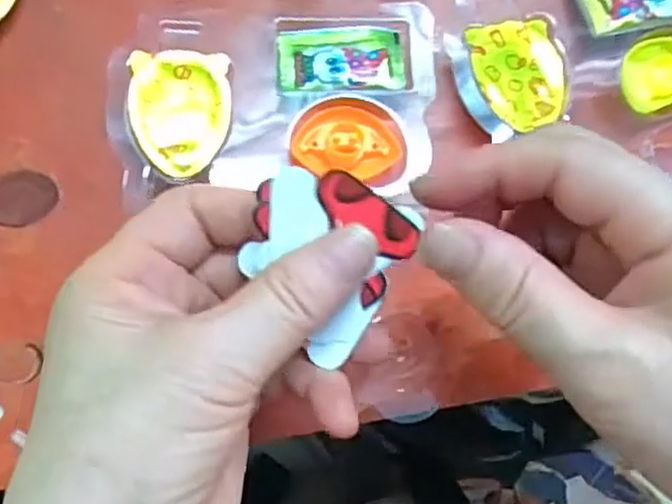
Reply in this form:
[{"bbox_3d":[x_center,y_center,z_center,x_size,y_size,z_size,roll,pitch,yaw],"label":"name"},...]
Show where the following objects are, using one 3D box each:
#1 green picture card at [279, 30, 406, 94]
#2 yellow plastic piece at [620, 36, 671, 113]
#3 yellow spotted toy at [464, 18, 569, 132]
[{"bbox_3d":[0.002,-0.083,0.301,0.053,0.007,0.028,0,82,-4],"label":"green picture card"},{"bbox_3d":[0.151,-0.081,0.313,0.042,0.008,0.032,-10,82,-5],"label":"yellow plastic piece"},{"bbox_3d":[0.080,-0.077,0.300,0.041,0.004,0.049,-11,79,-15],"label":"yellow spotted toy"}]

